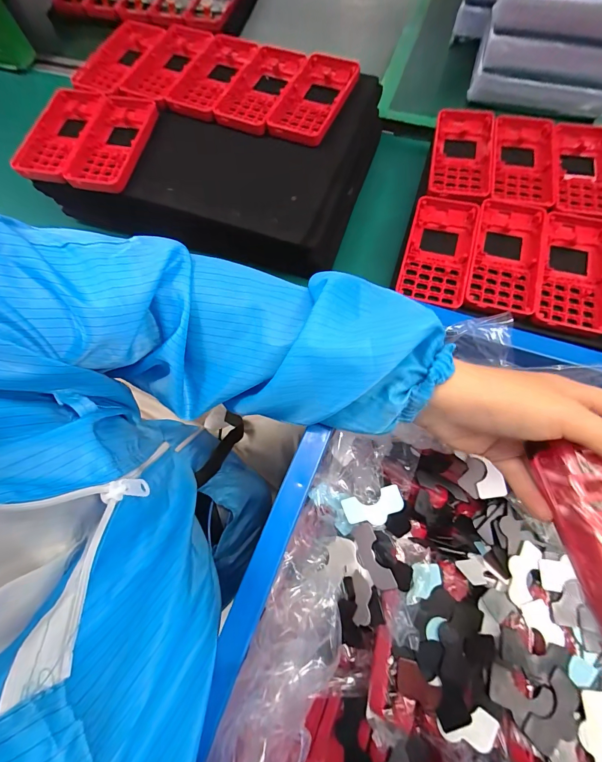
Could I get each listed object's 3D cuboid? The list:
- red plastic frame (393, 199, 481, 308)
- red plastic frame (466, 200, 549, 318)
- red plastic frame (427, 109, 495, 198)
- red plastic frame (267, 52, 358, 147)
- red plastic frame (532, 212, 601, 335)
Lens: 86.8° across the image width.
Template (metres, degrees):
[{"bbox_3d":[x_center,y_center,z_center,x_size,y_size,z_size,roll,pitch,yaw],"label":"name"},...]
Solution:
[{"bbox_3d":[0.139,-0.133,0.322,0.061,0.018,0.120,16,72,8],"label":"red plastic frame"},{"bbox_3d":[0.202,-0.122,0.312,0.062,0.016,0.124,15,72,8],"label":"red plastic frame"},{"bbox_3d":[0.179,-0.252,0.353,0.063,0.015,0.122,12,72,7],"label":"red plastic frame"},{"bbox_3d":[0.014,-0.313,0.347,0.064,0.012,0.120,22,73,10],"label":"red plastic frame"},{"bbox_3d":[0.261,-0.105,0.305,0.062,0.017,0.124,14,72,7],"label":"red plastic frame"}]

